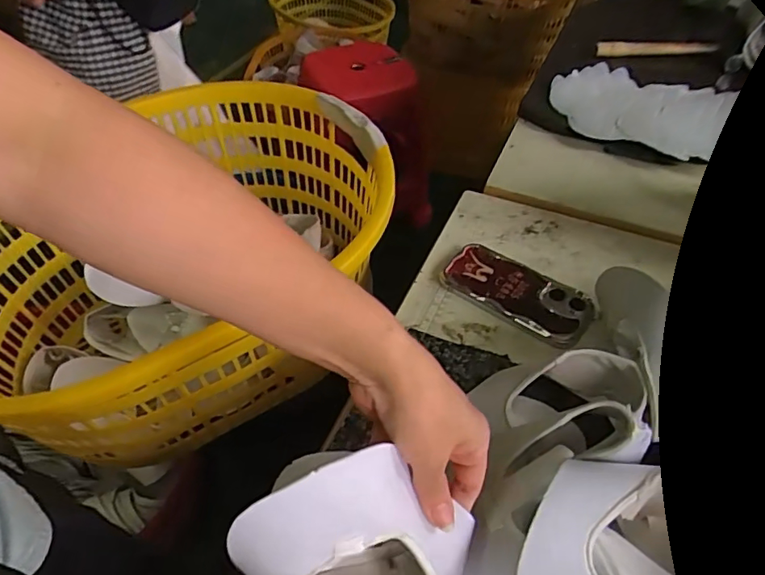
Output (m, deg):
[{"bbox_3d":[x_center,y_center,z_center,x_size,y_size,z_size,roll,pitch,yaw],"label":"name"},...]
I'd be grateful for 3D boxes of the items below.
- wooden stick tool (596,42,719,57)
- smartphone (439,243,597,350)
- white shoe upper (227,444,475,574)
[{"bbox_3d":[0.478,-0.423,0.931,0.205,0.020,0.024,2,49,0],"label":"wooden stick tool"},{"bbox_3d":[0.152,0.003,0.602,0.166,0.014,0.082,33,56,25],"label":"smartphone"},{"bbox_3d":[-0.015,0.159,0.329,0.121,0.184,0.061,-40,34,-3],"label":"white shoe upper"}]

